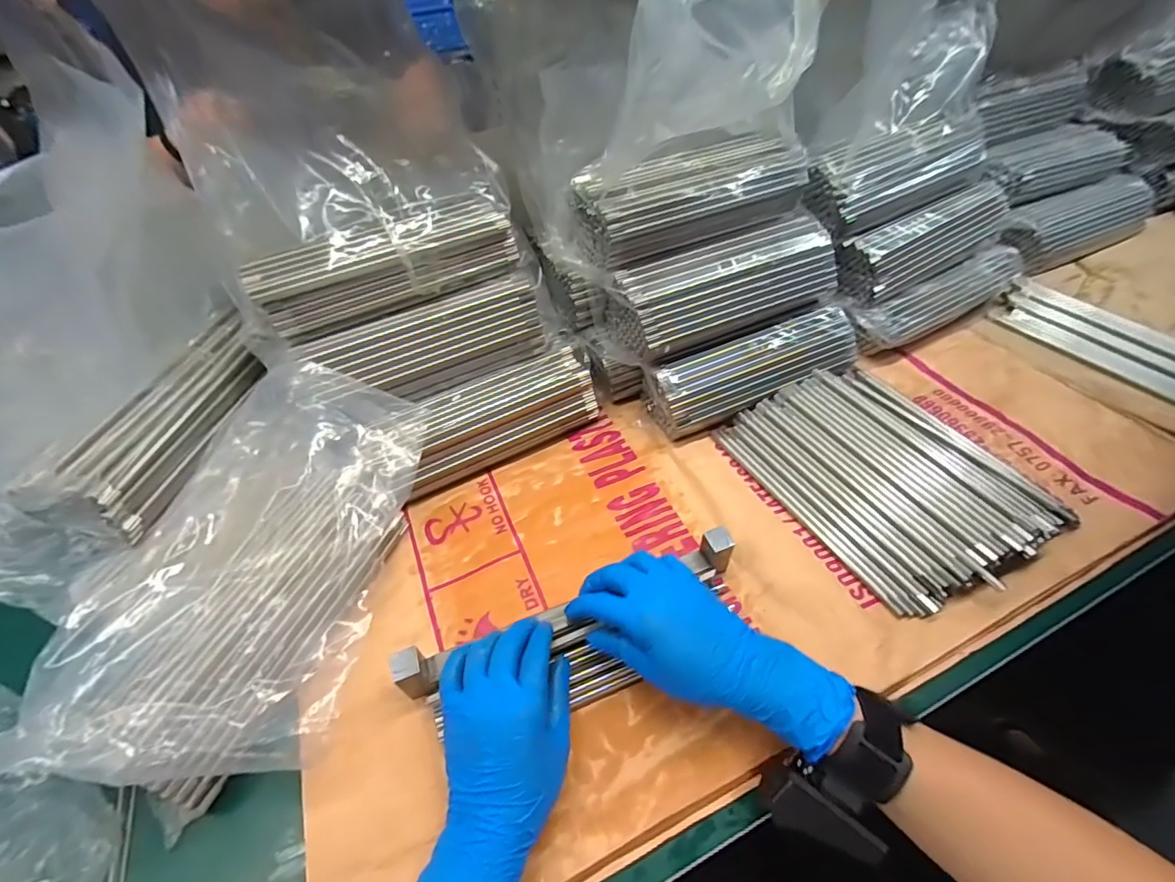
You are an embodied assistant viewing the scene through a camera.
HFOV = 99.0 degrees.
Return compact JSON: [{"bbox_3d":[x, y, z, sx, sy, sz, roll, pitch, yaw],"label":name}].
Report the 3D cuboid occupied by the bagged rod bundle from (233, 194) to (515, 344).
[{"bbox_3d":[-0.175,-0.160,0.463,0.239,0.078,0.056,-25,51,-18],"label":"bagged rod bundle"}]

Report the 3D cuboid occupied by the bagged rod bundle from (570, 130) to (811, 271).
[{"bbox_3d":[0.112,-0.247,0.509,0.250,0.077,0.083,-14,49,-9],"label":"bagged rod bundle"}]

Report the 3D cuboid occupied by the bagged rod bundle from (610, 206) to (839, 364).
[{"bbox_3d":[0.142,-0.164,0.532,0.246,0.087,0.093,-21,50,-15],"label":"bagged rod bundle"}]

